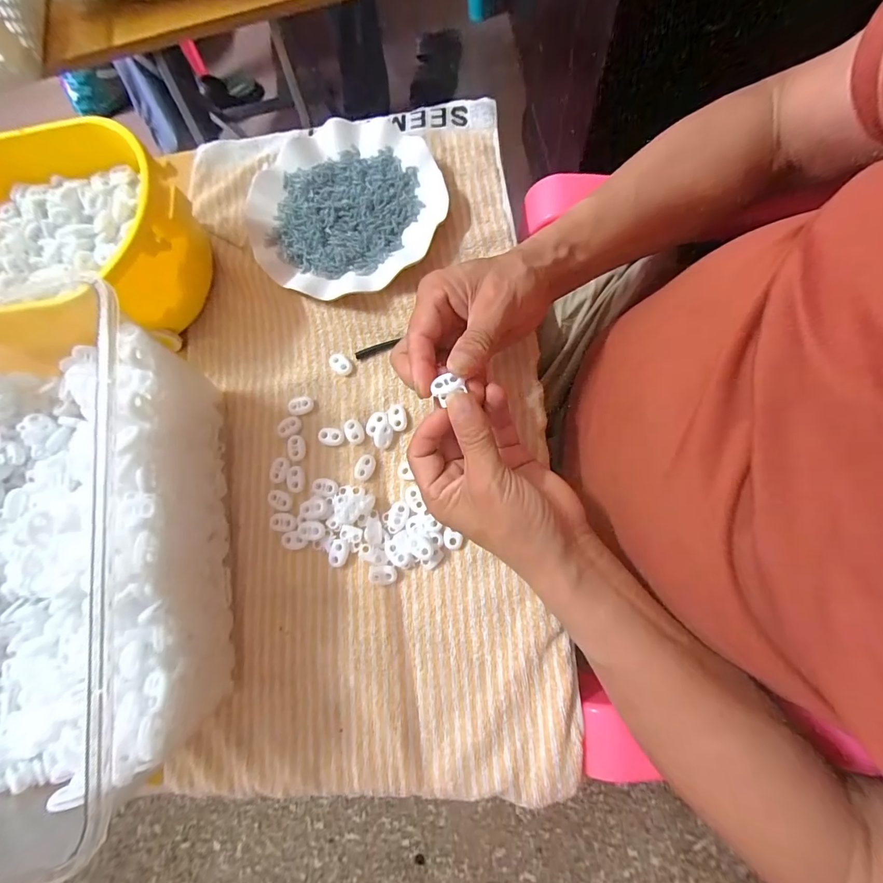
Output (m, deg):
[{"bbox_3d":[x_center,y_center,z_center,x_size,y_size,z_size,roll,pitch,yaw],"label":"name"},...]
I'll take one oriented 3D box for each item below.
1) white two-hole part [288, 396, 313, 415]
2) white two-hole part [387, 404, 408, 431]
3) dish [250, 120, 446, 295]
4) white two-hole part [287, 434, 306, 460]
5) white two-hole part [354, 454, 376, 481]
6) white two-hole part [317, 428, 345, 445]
[{"bbox_3d":[-0.125,-0.032,0.358,0.022,0.004,0.016,-9,77,5],"label":"white two-hole part"},{"bbox_3d":[-0.037,-0.020,0.346,0.015,0.004,0.023,-11,76,4],"label":"white two-hole part"},{"bbox_3d":[-0.090,-0.222,0.380,0.179,0.018,0.183,-2,77,7],"label":"dish"},{"bbox_3d":[-0.126,0.005,0.350,0.015,0.004,0.022,-7,77,5],"label":"white two-hole part"},{"bbox_3d":[-0.064,0.022,0.342,0.016,0.004,0.022,31,83,12],"label":"white two-hole part"},{"bbox_3d":[-0.096,-0.004,0.351,0.024,0.007,0.015,3,78,8],"label":"white two-hole part"}]

